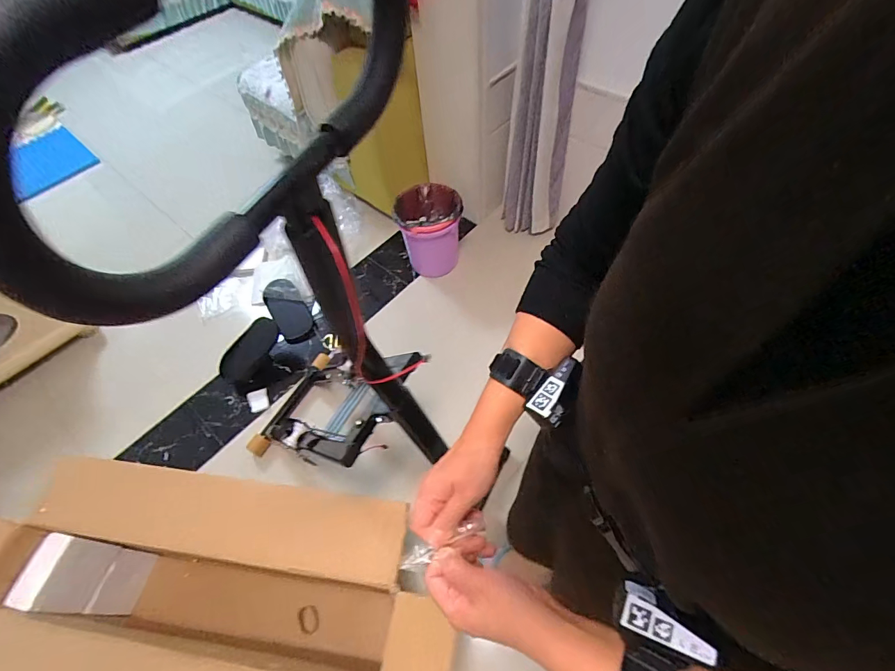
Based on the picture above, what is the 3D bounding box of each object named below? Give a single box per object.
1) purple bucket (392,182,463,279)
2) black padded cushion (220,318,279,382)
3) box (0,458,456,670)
[{"bbox_3d":[-0.067,-0.393,1.602,0.228,0.299,0.226,-2,57,3],"label":"purple bucket"},{"bbox_3d":[-0.705,0.049,1.483,0.102,0.031,0.251,38,85,-15],"label":"black padded cushion"},{"bbox_3d":[-0.502,0.565,0.935,1.048,0.483,0.407,5,57,8],"label":"box"}]

